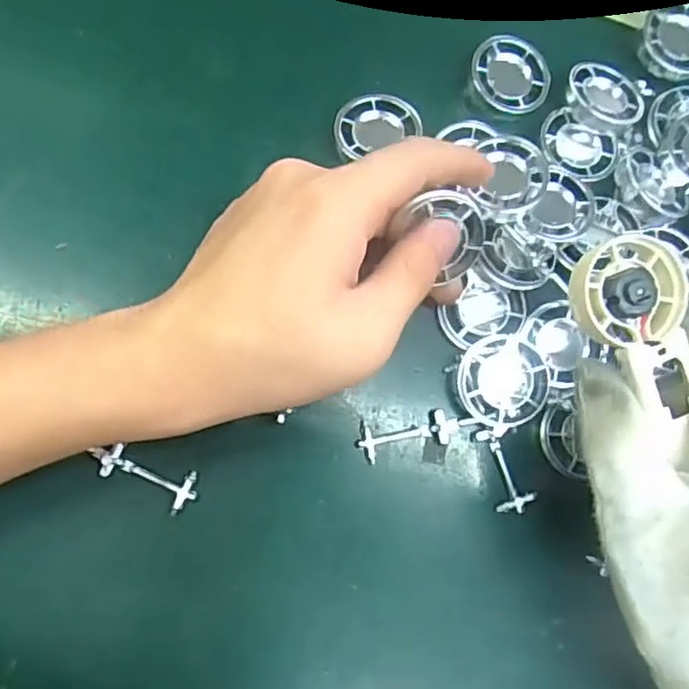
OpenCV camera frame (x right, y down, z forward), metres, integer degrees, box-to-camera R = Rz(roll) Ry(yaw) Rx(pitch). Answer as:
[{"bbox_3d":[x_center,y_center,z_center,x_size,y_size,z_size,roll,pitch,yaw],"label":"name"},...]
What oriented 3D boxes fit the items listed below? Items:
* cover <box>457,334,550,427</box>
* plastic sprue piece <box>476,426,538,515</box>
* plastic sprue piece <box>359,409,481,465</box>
[{"bbox_3d":[0.068,0.016,0.274,0.038,0.014,0.037,3,84,-6],"label":"cover"},{"bbox_3d":[0.071,0.054,0.275,0.017,0.004,0.038,-16,86,-8],"label":"plastic sprue piece"},{"bbox_3d":[0.032,0.038,0.272,0.050,0.006,0.014,-13,86,-8],"label":"plastic sprue piece"}]

